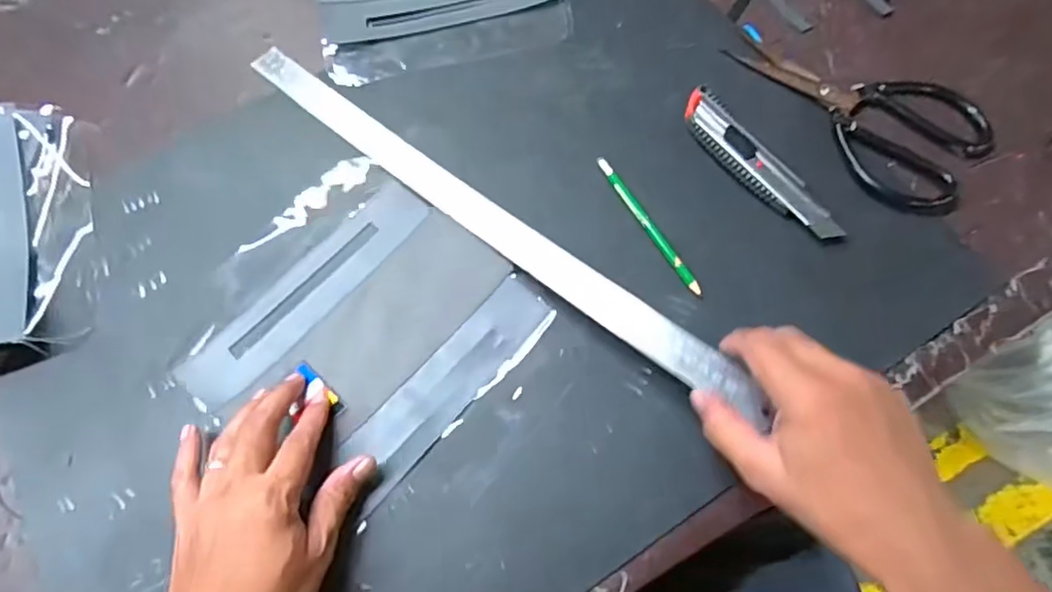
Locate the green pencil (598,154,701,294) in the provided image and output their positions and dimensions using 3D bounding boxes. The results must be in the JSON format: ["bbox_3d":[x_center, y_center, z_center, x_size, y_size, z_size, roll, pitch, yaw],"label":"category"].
[{"bbox_3d":[0.094,-0.057,0.456,0.010,0.008,0.136,-28,70,-10],"label":"green pencil"}]

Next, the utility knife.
[{"bbox_3d":[0.184,-0.105,0.470,0.037,0.010,0.162,-31,71,-11],"label":"utility knife"}]

